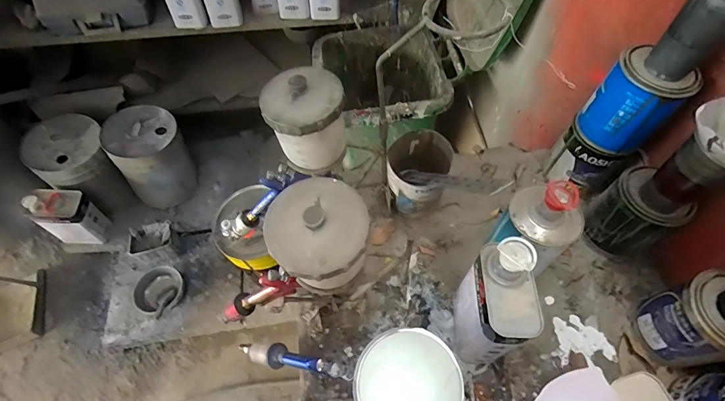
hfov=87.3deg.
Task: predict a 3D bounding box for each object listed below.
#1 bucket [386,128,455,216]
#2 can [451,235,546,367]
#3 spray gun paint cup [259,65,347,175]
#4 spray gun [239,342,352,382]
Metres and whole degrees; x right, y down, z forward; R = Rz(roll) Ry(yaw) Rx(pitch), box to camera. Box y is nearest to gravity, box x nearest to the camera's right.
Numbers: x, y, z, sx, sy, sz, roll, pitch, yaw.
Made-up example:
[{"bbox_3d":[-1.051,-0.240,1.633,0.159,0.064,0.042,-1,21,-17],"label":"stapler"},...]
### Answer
[{"bbox_3d":[0.091,-0.040,0.645,0.095,0.151,0.104,0,60,1],"label":"bucket"},{"bbox_3d":[0.178,0.147,0.514,0.068,0.217,0.123,1,60,2],"label":"can"},{"bbox_3d":[-0.073,-0.099,0.498,0.099,0.125,0.086,-21,62,-11],"label":"spray gun paint cup"},{"bbox_3d":[-0.106,0.229,0.549,0.033,0.272,0.032,37,57,-29],"label":"spray gun"}]

